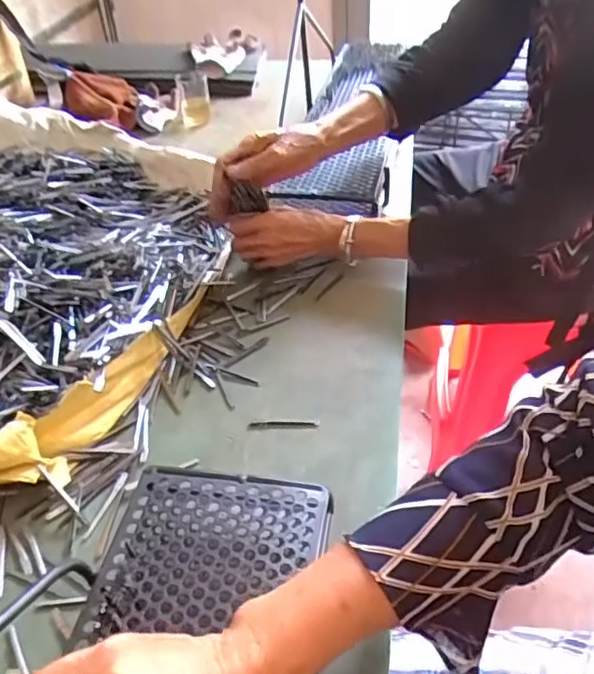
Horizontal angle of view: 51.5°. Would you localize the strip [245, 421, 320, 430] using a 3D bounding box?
[{"bbox_3d":[-0.014,0.084,0.587,0.067,0.004,0.008,0,41,4],"label":"strip"}]

